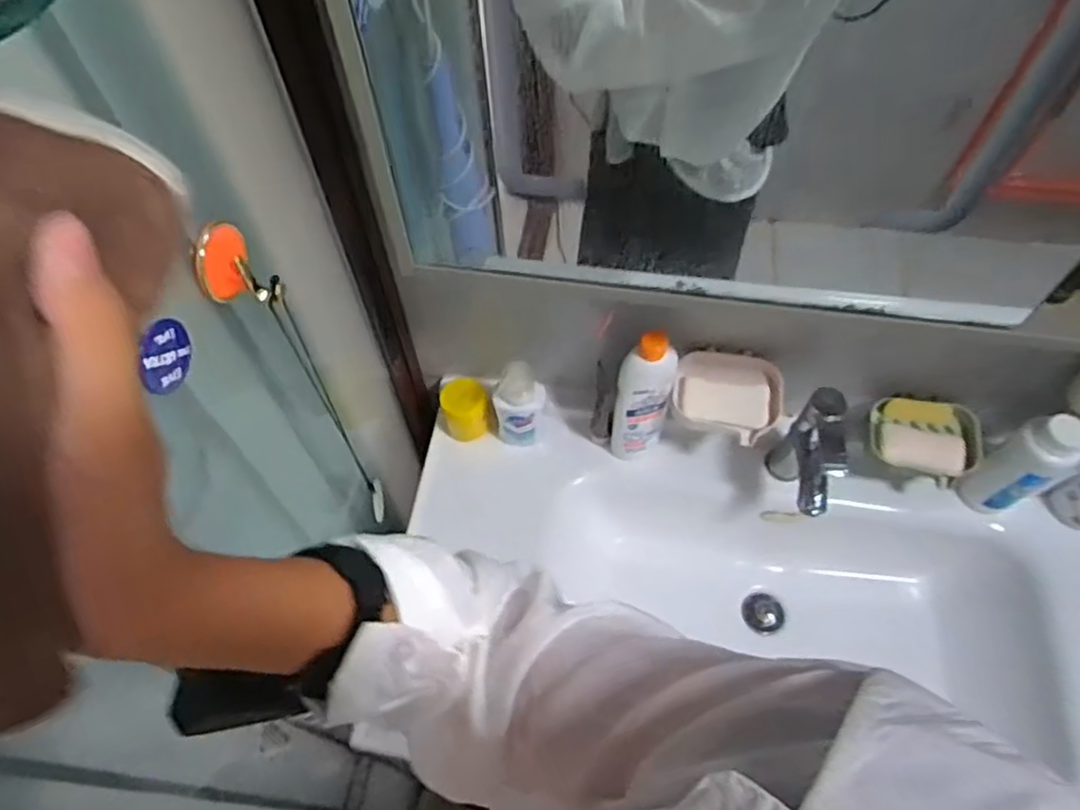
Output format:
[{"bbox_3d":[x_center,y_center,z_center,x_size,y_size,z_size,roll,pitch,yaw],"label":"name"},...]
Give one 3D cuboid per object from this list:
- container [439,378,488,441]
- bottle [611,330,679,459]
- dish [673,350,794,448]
[{"bbox_3d":[-0.103,0.009,0.945,0.058,0.073,0.058,0,58,0],"label":"container"},{"bbox_3d":[0.129,-0.001,0.869,0.064,0.250,0.039,13,59,8],"label":"bottle"},{"bbox_3d":[0.235,-0.010,0.850,0.136,0.053,0.099,18,60,12],"label":"dish"}]

